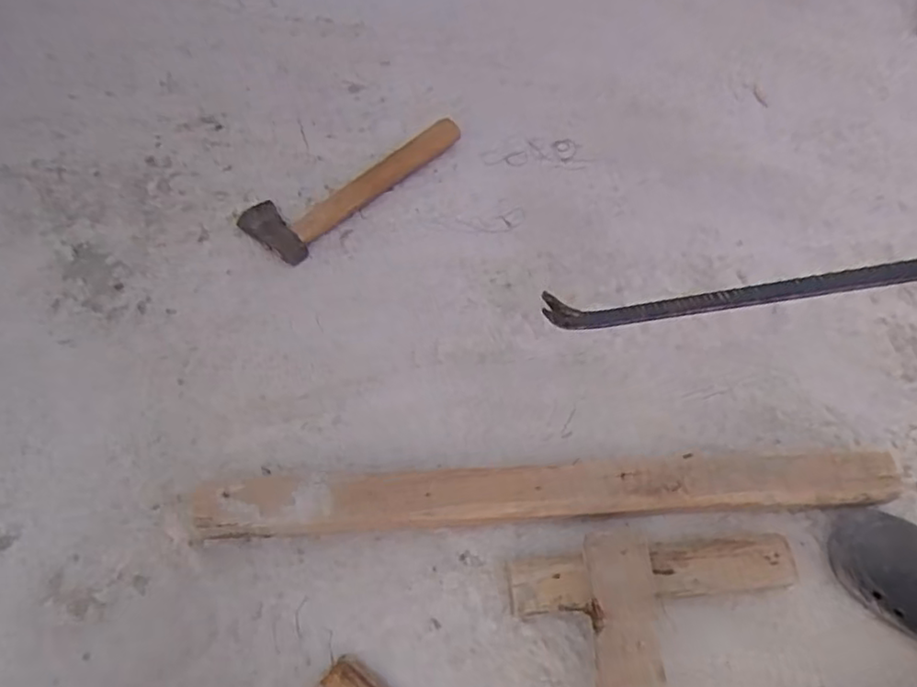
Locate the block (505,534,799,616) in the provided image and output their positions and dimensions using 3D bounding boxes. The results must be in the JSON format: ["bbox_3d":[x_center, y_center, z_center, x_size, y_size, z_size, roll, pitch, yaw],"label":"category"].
[{"bbox_3d":[0.202,0.243,0.706,0.297,0.042,0.056,-5,62,-5],"label":"block"}]

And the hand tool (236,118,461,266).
[{"bbox_3d":[-0.148,-0.250,0.965,0.113,0.035,0.337,39,67,17],"label":"hand tool"}]

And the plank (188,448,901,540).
[{"bbox_3d":[0.106,0.164,0.741,0.758,0.053,0.064,-2,62,-4],"label":"plank"}]

